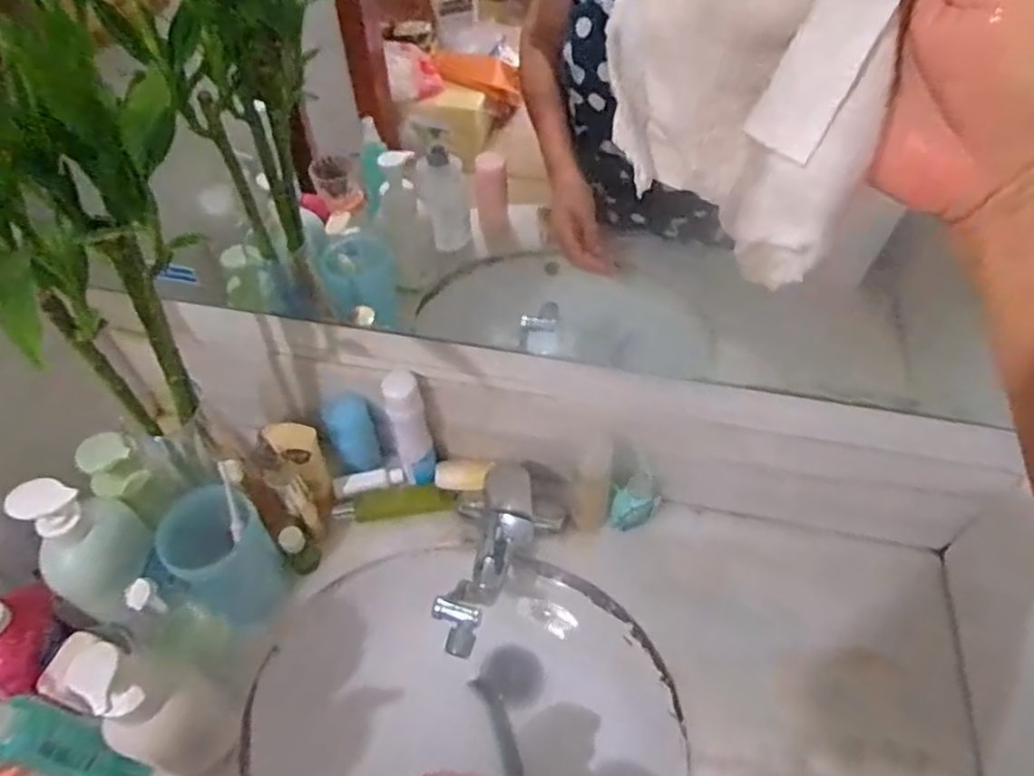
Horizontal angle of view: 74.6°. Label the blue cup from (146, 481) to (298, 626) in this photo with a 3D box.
[{"bbox_3d":[-0.271,0.161,0.632,0.079,0.137,0.081,0,51,0],"label":"blue cup"}]

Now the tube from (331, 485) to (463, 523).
[{"bbox_3d":[-0.134,0.131,0.760,0.131,0.034,0.025,-9,51,-8],"label":"tube"}]

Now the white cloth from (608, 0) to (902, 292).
[{"bbox_3d":[0.088,-0.116,0.269,0.103,0.173,0.049,21,54,16],"label":"white cloth"}]

